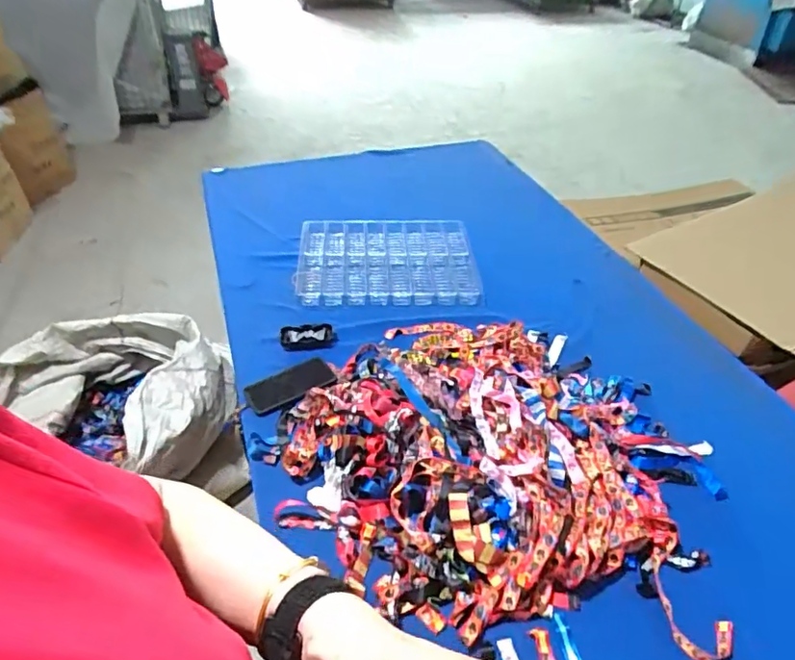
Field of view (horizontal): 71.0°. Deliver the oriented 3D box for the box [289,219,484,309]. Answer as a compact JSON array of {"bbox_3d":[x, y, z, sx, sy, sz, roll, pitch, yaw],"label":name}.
[{"bbox_3d":[-0.029,-0.176,1.378,0.434,0.034,0.348,1,41,-2],"label":"box"}]

